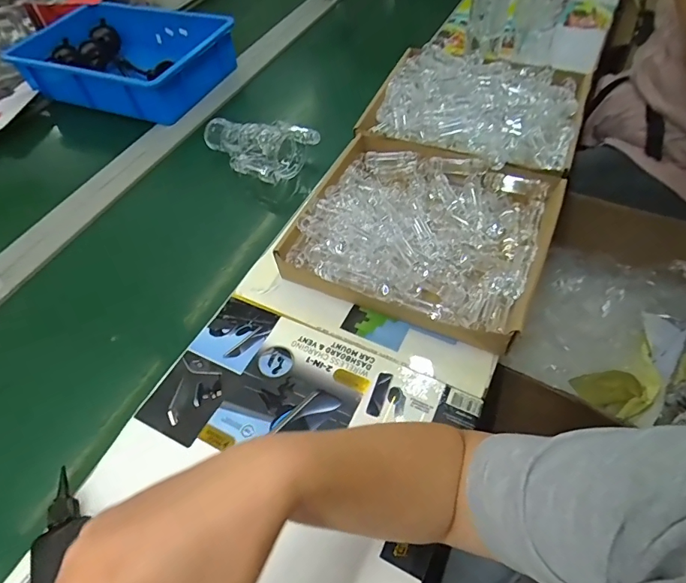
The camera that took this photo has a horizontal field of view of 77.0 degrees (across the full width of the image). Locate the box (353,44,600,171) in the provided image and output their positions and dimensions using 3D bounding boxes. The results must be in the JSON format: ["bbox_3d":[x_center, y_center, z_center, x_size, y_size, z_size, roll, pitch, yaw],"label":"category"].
[{"bbox_3d":[0.218,-0.313,0.707,0.325,0.052,0.302,17,57,17],"label":"box"}]

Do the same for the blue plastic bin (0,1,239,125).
[{"bbox_3d":[-0.448,-0.502,0.918,0.396,0.084,0.293,20,58,19],"label":"blue plastic bin"}]

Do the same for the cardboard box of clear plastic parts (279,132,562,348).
[{"bbox_3d":[0.106,-0.088,0.573,0.300,0.071,0.296,18,57,17],"label":"cardboard box of clear plastic parts"}]

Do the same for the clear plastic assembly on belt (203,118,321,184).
[{"bbox_3d":[-0.153,-0.256,0.733,0.190,0.054,0.138,26,60,22],"label":"clear plastic assembly on belt"}]

